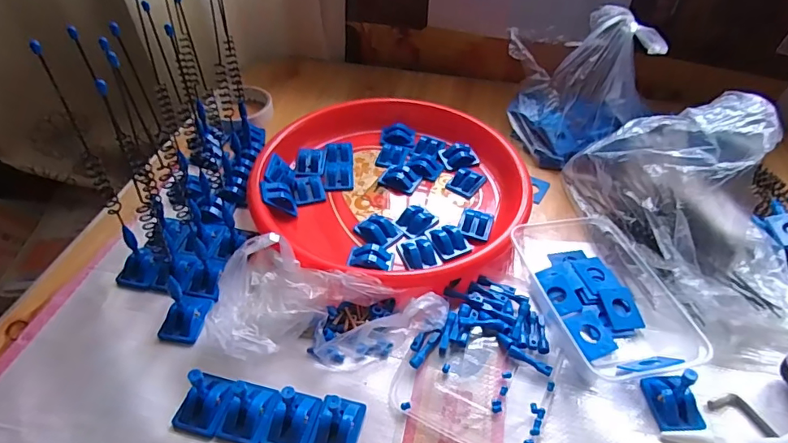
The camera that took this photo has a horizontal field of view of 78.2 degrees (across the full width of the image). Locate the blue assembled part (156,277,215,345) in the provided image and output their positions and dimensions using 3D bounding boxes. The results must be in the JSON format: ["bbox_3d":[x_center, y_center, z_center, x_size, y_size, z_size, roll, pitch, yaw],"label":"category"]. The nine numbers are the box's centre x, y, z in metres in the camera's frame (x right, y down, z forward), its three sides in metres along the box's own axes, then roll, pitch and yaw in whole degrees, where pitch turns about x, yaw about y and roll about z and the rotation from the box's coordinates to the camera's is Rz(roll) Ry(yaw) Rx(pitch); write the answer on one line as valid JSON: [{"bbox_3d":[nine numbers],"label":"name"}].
[{"bbox_3d":[-0.180,0.071,0.409,0.032,0.044,0.044,10,45,8],"label":"blue assembled part"}]

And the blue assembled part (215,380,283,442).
[{"bbox_3d":[-0.110,0.135,0.357,0.036,0.041,0.043,12,45,10],"label":"blue assembled part"}]

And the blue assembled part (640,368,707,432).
[{"bbox_3d":[0.216,0.131,0.365,0.031,0.042,0.042,-2,47,-4],"label":"blue assembled part"}]

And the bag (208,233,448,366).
[{"bbox_3d":[-0.051,0.064,0.406,0.181,0.065,0.104,7,45,5],"label":"bag"}]

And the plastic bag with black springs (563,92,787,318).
[{"bbox_3d":[0.289,-0.034,0.459,0.136,0.123,0.226,-18,50,-18],"label":"plastic bag with black springs"}]

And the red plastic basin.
[{"bbox_3d":[-0.004,-0.052,0.542,0.281,0.054,0.302,1,44,-1],"label":"red plastic basin"}]

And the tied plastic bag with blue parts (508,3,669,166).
[{"bbox_3d":[0.216,-0.167,0.581,0.170,0.147,0.139,13,46,11],"label":"tied plastic bag with blue parts"}]

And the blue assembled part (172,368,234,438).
[{"bbox_3d":[-0.142,0.130,0.356,0.034,0.038,0.039,13,46,12],"label":"blue assembled part"}]

